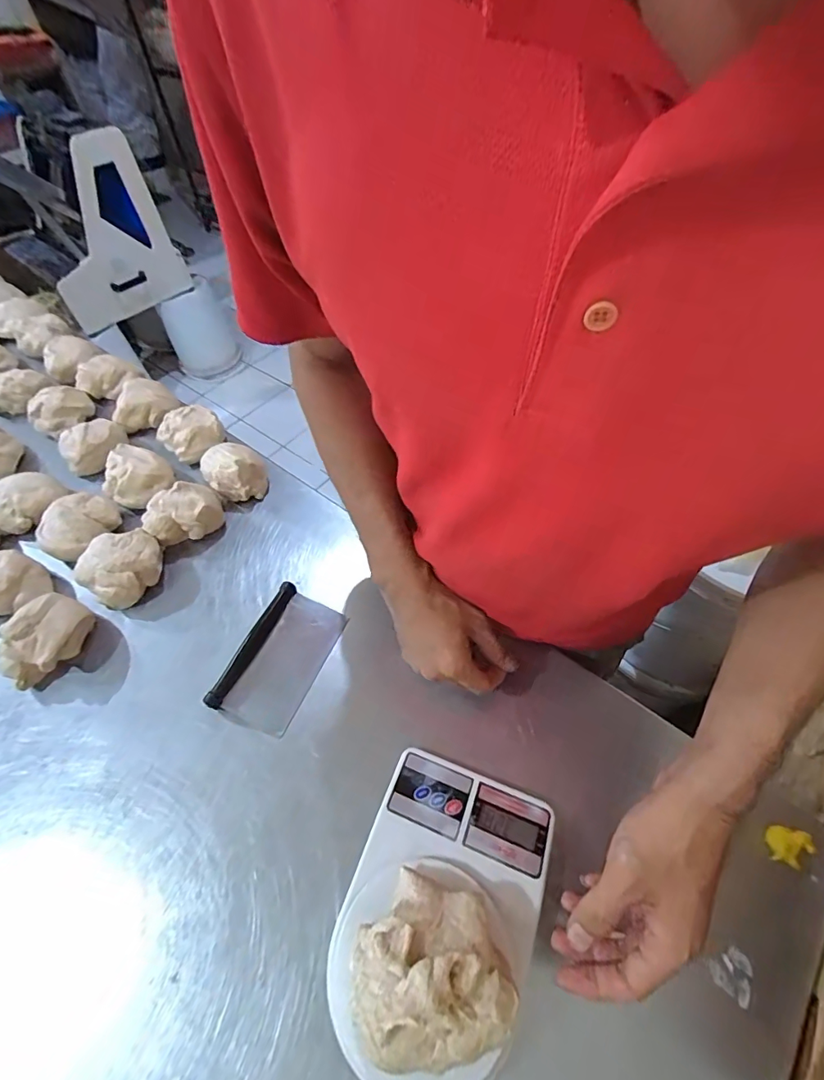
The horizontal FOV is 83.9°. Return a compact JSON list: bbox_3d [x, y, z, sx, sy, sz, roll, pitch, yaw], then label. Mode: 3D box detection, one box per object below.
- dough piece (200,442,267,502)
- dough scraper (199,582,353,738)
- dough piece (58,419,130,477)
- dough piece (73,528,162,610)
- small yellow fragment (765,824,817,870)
[{"bbox_3d":[-0.271,-0.110,0.694,0.084,0.057,0.113,-29,58,-18],"label":"dough piece"},{"bbox_3d":[-0.152,0.136,0.532,0.092,0.026,0.157,18,57,15],"label":"dough scraper"},{"bbox_3d":[-0.525,-0.156,0.748,0.090,0.054,0.099,0,54,2],"label":"dough piece"},{"bbox_3d":[-0.381,0.033,0.603,0.085,0.059,0.099,30,61,21],"label":"dough piece"},{"bbox_3d":[0.338,0.277,0.413,0.042,0.023,0.029,5,55,6],"label":"small yellow fragment"}]

